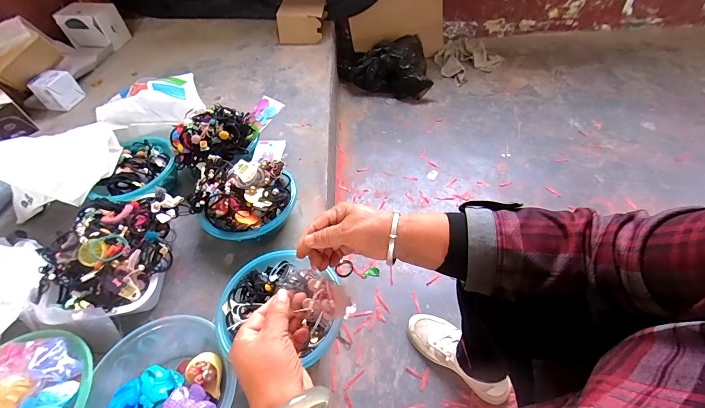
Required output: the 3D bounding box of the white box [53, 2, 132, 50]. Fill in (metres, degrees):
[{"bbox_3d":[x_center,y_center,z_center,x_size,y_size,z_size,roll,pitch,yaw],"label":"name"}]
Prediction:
[{"bbox_3d":[-1.125,-0.791,1.430,0.196,0.148,0.143,9,53,11],"label":"white box"}]

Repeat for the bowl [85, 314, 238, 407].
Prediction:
[{"bbox_3d":[-0.317,0.317,0.543,0.214,0.072,0.223,-2,51,2],"label":"bowl"}]

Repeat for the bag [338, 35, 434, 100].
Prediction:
[{"bbox_3d":[0.154,-0.629,1.468,0.427,0.160,0.218,18,55,17],"label":"bag"}]

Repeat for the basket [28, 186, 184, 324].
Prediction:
[{"bbox_3d":[-0.488,0.102,0.683,0.235,0.140,0.301,10,53,12],"label":"basket"}]

